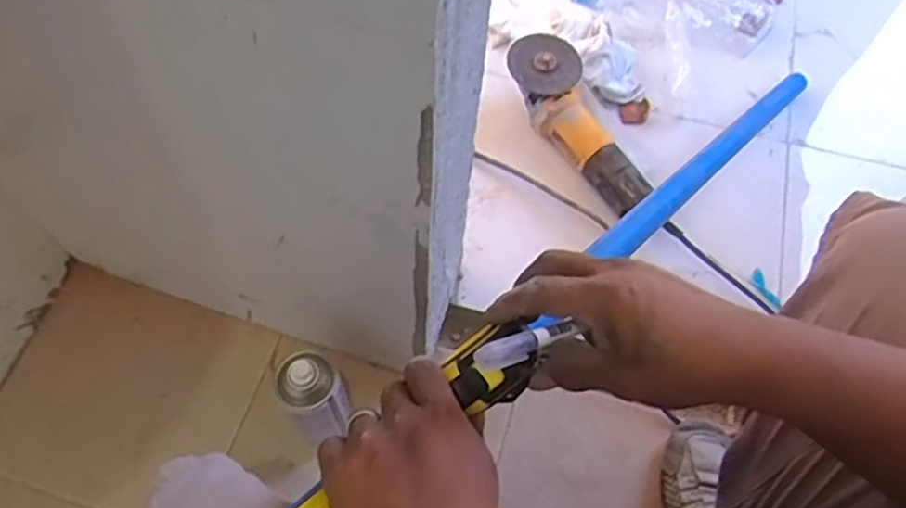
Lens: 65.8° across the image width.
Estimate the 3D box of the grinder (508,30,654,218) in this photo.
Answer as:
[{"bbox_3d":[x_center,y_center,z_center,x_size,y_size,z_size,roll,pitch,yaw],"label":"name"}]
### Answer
[{"bbox_3d":[0.186,-0.186,0.960,0.130,0.072,0.286,-28,81,-15],"label":"grinder"}]

